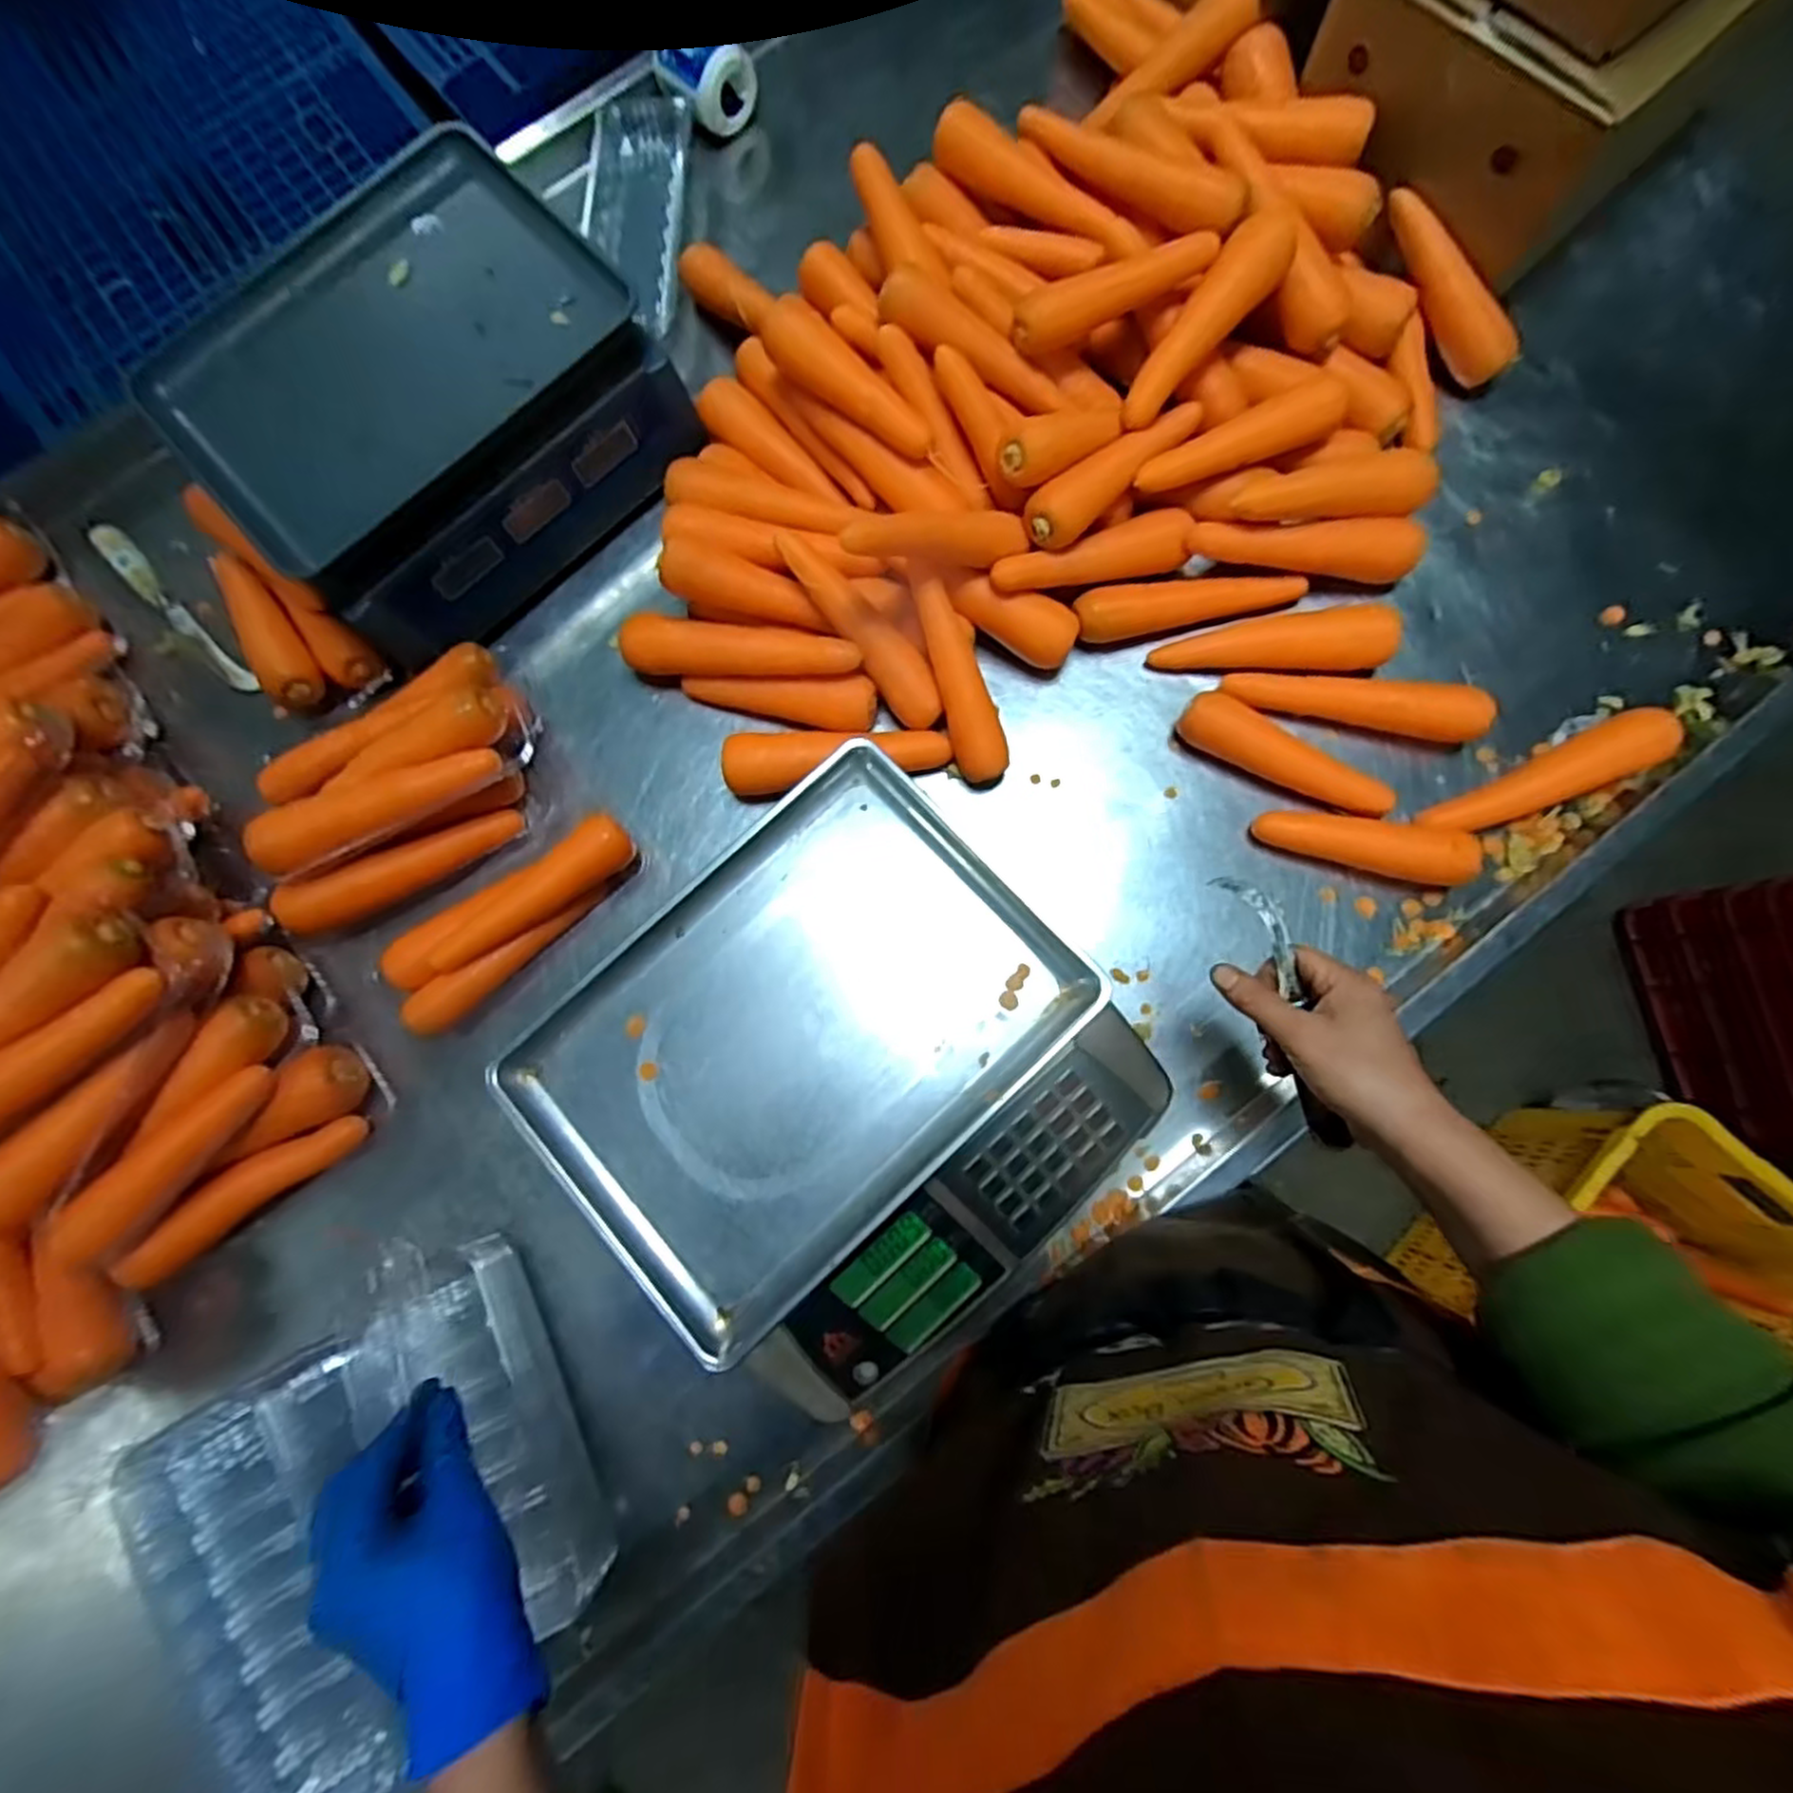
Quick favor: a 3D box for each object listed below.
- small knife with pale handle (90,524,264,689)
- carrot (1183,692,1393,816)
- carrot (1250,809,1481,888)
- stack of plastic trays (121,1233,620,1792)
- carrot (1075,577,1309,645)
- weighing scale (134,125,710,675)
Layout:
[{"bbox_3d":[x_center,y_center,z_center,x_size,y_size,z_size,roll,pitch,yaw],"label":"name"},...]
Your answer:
[{"bbox_3d":[-0.647,-0.259,0.682,0.212,0.021,0.025,44,85,8],"label":"small knife with pale handle"},{"bbox_3d":[0.310,-0.106,0.613,0.175,0.037,0.039,29,83,7],"label":"carrot"},{"bbox_3d":[0.368,-0.040,0.595,0.159,0.044,0.037,14,82,5],"label":"carrot"},{"bbox_3d":[-0.325,0.394,0.490,0.225,0.058,0.253,-22,82,-25],"label":"stack of plastic trays"},{"bbox_3d":[0.246,-0.241,0.640,0.191,0.045,0.037,-7,81,1],"label":"carrot"},{"bbox_3d":[-0.385,-0.411,0.632,0.321,0.107,0.321,-40,81,-4],"label":"weighing scale"}]

